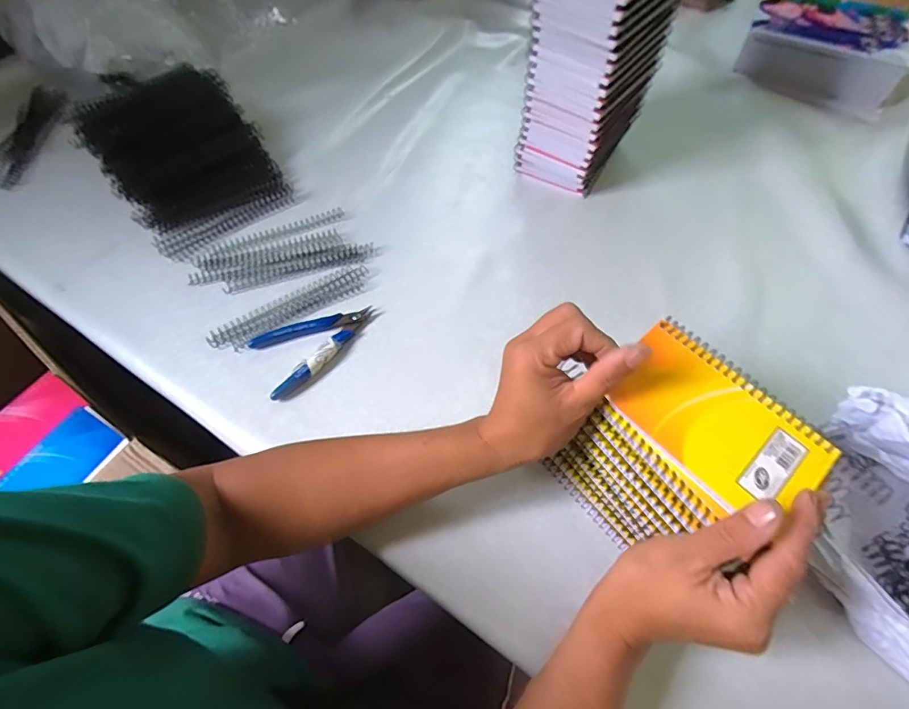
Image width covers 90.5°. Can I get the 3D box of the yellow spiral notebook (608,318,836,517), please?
[{"bbox_3d":[0.164,0.038,0.284,0.085,0.006,0.125,-37,66,-18],"label":"yellow spiral notebook"}]

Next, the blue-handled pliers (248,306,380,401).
[{"bbox_3d":[-0.129,-0.014,0.432,0.118,0.013,0.070,-29,64,-14],"label":"blue-handled pliers"}]

